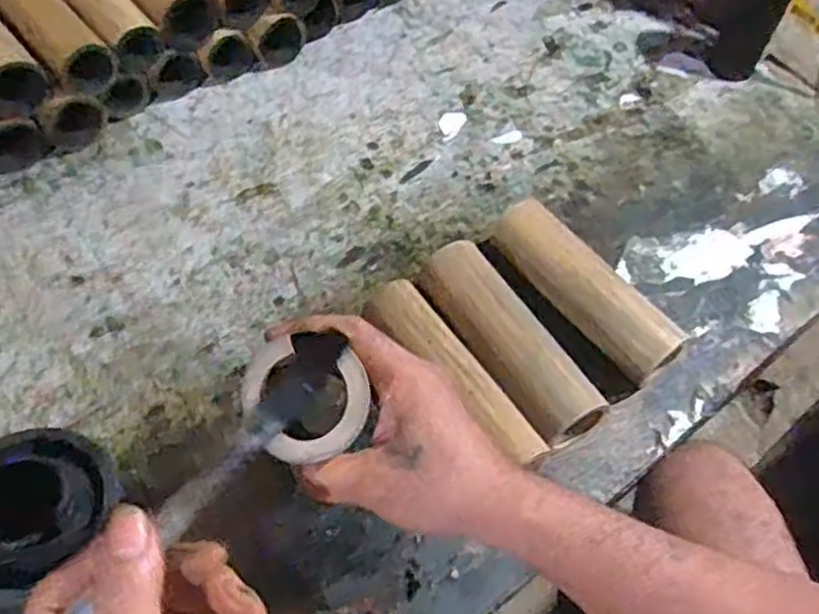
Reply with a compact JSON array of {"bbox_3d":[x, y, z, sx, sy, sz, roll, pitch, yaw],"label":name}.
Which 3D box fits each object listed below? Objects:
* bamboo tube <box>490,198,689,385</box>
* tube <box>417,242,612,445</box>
[{"bbox_3d":[0.145,-0.015,0.628,0.057,0.053,0.179,-30,60,-23],"label":"bamboo tube"},{"bbox_3d":[0.076,0.024,0.592,0.059,0.047,0.180,-26,58,-21],"label":"tube"}]

